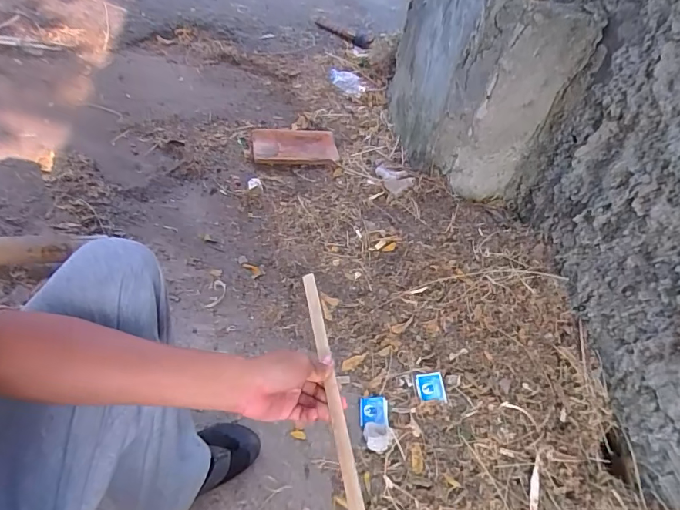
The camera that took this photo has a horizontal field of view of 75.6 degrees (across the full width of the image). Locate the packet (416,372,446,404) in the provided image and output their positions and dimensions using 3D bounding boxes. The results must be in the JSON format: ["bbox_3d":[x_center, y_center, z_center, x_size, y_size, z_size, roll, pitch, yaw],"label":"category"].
[{"bbox_3d":[0.199,0.290,0.963,0.058,0.004,0.063,-4,57,0],"label":"packet"}]

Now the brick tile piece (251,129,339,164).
[{"bbox_3d":[-0.157,-0.376,1.521,0.286,0.024,0.213,-1,47,-7],"label":"brick tile piece"}]

